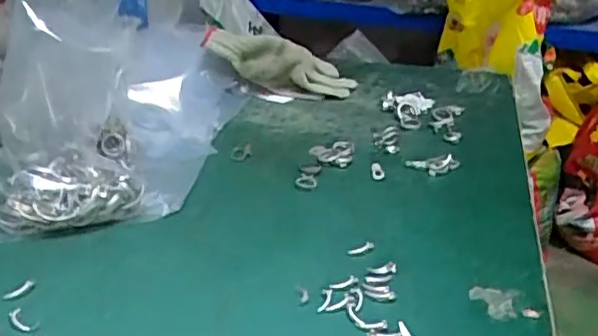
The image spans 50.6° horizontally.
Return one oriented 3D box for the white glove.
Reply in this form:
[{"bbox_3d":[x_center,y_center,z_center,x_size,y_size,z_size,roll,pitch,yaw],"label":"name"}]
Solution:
[{"bbox_3d":[-0.022,-0.123,0.759,0.185,0.059,0.065,14,20,-29],"label":"white glove"}]

